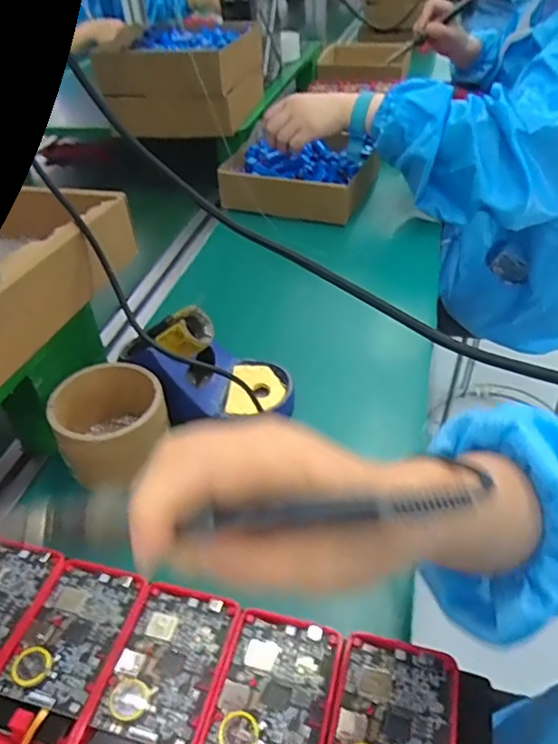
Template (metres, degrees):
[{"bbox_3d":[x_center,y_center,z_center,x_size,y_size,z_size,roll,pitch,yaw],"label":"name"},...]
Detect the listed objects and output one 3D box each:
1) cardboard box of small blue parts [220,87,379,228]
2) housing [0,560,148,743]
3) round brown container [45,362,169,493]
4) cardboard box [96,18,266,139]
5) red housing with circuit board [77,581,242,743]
[{"bbox_3d":[0.036,-0.295,0.814,0.201,0.054,0.182,11,43,15],"label":"cardboard box of small blue parts"},{"bbox_3d":[-0.127,0.167,0.318,0.059,0.007,0.120,8,42,13],"label":"housing"},{"bbox_3d":[-0.133,0.043,0.439,0.082,0.060,0.083,-2,41,2],"label":"round brown container"},{"bbox_3d":[-0.142,-0.444,0.841,0.186,0.113,0.200,8,42,13],"label":"cardboard box"},{"bbox_3d":[-0.067,0.176,0.303,0.059,0.006,0.121,9,42,14],"label":"red housing with circuit board"}]

